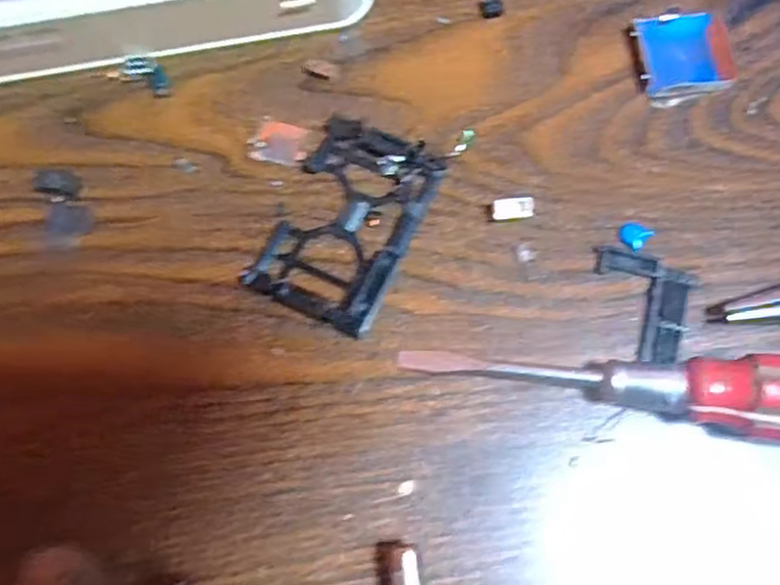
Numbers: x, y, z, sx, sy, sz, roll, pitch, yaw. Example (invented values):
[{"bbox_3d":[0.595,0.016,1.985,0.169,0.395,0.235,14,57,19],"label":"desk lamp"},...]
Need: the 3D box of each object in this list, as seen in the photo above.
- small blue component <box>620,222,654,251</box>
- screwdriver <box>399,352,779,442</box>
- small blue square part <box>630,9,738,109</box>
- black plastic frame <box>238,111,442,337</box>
[{"bbox_3d":[0.075,-0.018,0.215,0.009,0.004,0.008,41,78,9],"label":"small blue component"},{"bbox_3d":[0.074,0.026,0.196,0.138,0.017,0.022,4,75,14],"label":"screwdriver"},{"bbox_3d":[0.097,-0.078,0.231,0.030,0.004,0.032,-12,75,-3],"label":"small blue square part"},{"bbox_3d":[-0.013,-0.022,0.215,0.040,0.006,0.061,23,76,7],"label":"black plastic frame"}]

